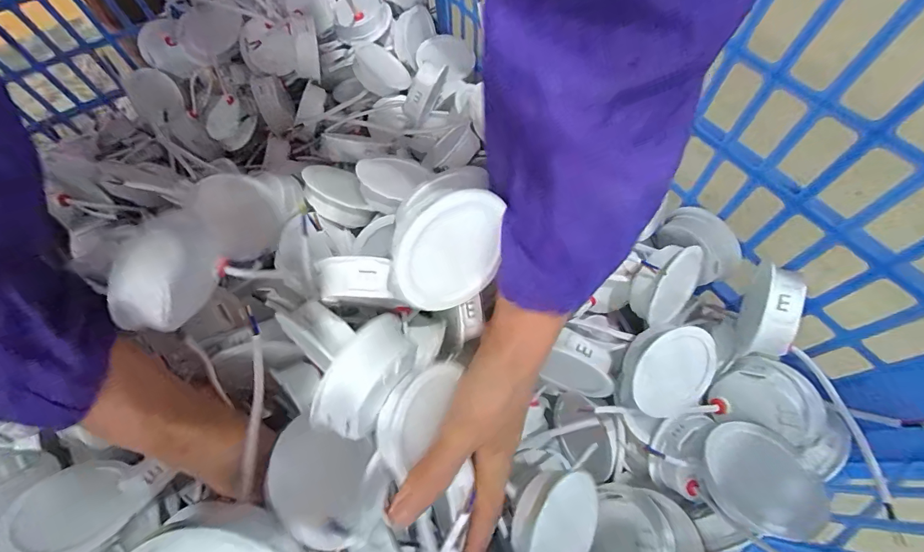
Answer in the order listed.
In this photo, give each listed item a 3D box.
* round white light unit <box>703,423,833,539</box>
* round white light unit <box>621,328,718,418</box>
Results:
[{"bbox_3d":[0.199,0.136,0.269,0.064,0.018,0.069,1,46,-1],"label":"round white light unit"},{"bbox_3d":[0.153,0.069,0.305,0.078,0.025,0.071,2,107,-19],"label":"round white light unit"}]

